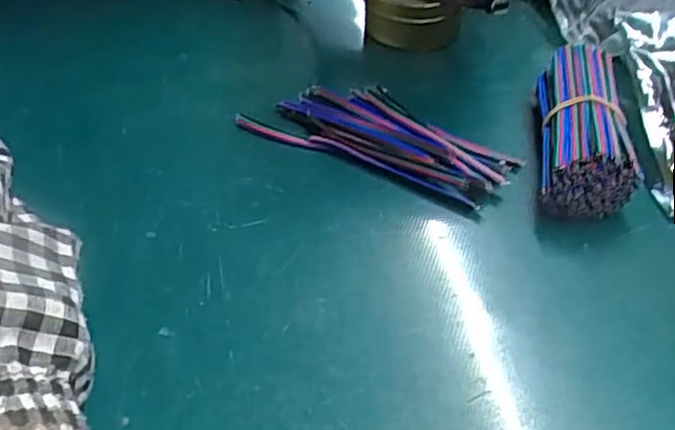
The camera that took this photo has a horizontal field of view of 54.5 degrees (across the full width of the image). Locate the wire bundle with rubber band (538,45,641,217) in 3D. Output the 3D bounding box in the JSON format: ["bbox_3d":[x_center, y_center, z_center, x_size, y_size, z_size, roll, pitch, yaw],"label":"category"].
[{"bbox_3d":[0.120,-0.044,0.326,0.042,0.035,0.101,5,50,6],"label":"wire bundle with rubber band"}]

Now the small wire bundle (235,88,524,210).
[{"bbox_3d":[0.021,-0.044,0.346,0.141,0.016,0.047,21,49,21],"label":"small wire bundle"}]

